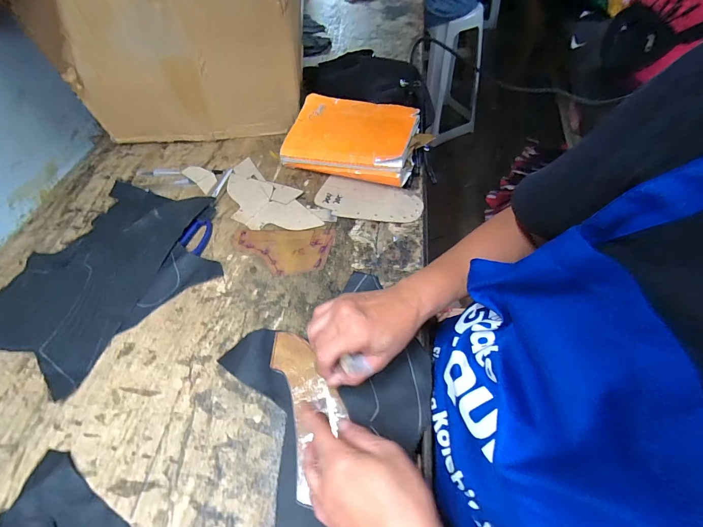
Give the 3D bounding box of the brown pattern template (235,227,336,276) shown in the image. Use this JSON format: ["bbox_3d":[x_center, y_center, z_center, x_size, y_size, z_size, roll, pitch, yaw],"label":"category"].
[{"bbox_3d":[-0.094,-0.019,0.455,0.135,0.004,0.076,-2,54,2],"label":"brown pattern template"}]

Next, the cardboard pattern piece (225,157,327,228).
[{"bbox_3d":[-0.134,-0.096,0.510,0.192,0.004,0.096,34,66,22],"label":"cardboard pattern piece"}]

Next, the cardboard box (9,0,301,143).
[{"bbox_3d":[-0.294,-0.439,0.613,0.417,0.256,0.390,-7,54,-2],"label":"cardboard box"}]

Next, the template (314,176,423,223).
[{"bbox_3d":[0.025,-0.095,0.499,0.157,0.008,0.074,15,57,13],"label":"template"}]

